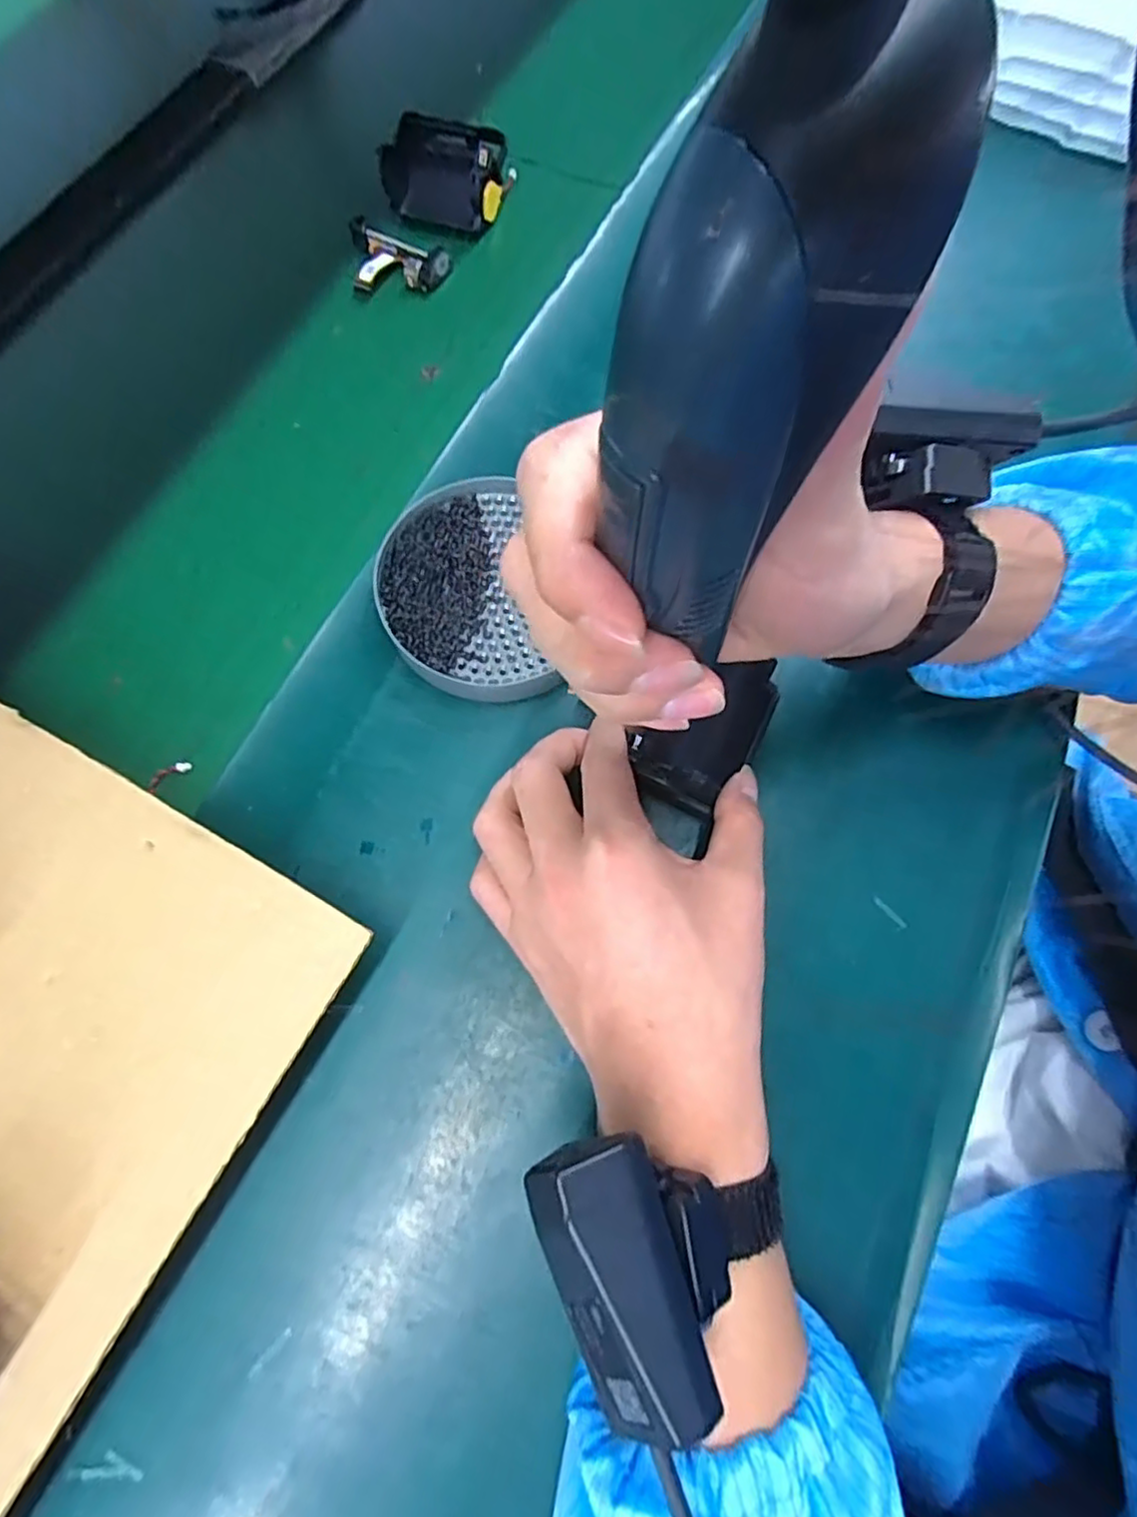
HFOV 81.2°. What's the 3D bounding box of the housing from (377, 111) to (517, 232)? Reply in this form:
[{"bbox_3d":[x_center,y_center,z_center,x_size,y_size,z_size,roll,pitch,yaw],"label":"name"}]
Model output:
[{"bbox_3d":[-0.079,-0.378,0.429,0.072,0.039,0.059,20,72,6],"label":"housing"}]

